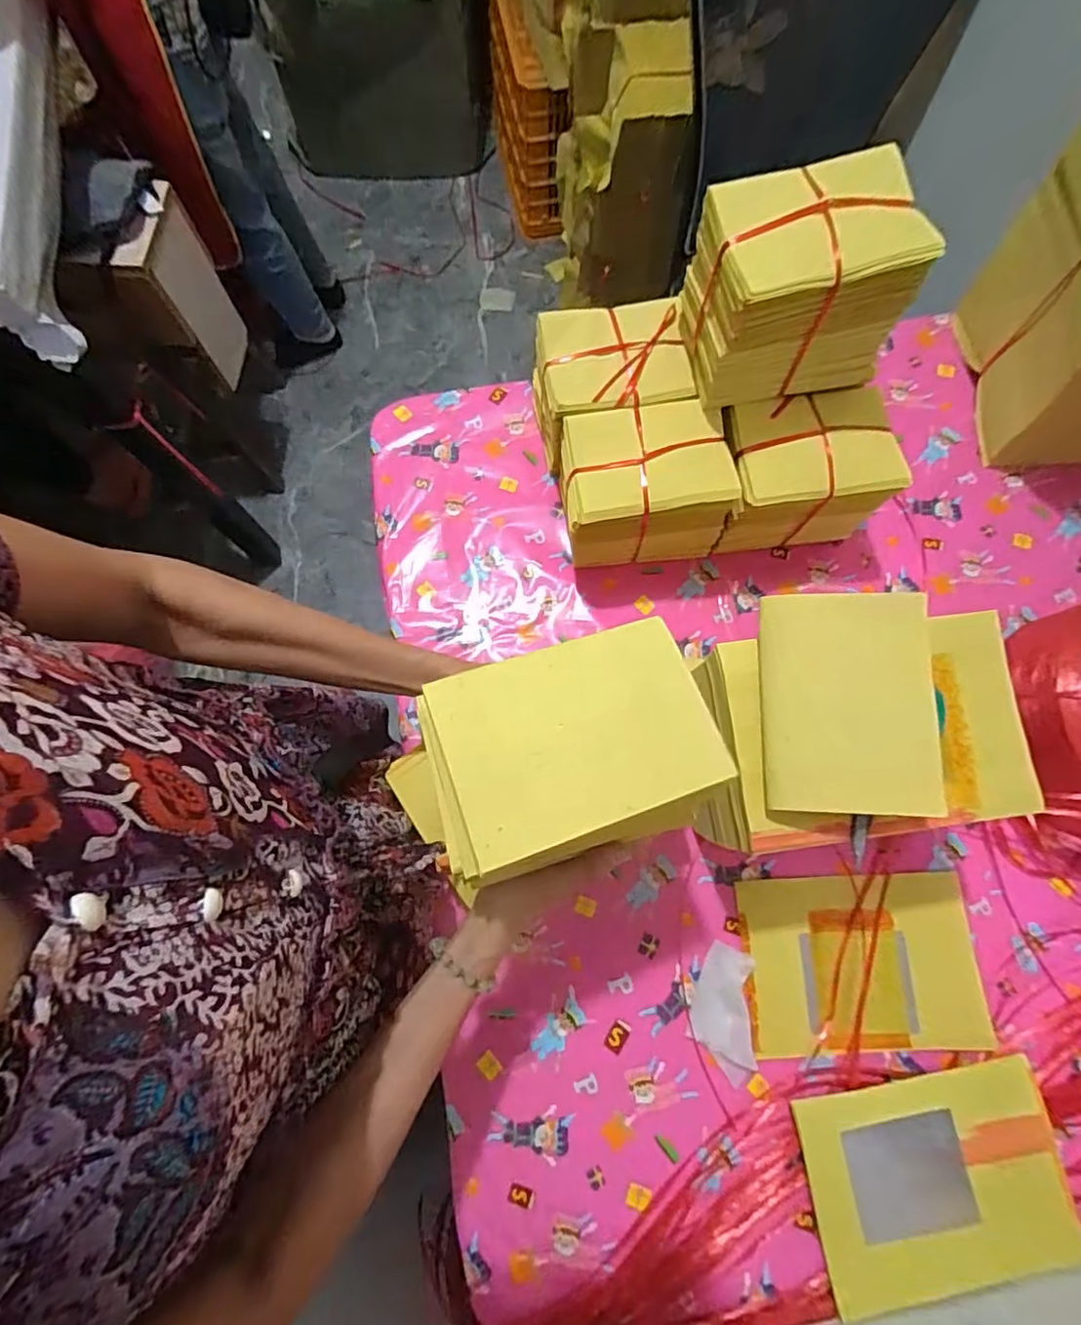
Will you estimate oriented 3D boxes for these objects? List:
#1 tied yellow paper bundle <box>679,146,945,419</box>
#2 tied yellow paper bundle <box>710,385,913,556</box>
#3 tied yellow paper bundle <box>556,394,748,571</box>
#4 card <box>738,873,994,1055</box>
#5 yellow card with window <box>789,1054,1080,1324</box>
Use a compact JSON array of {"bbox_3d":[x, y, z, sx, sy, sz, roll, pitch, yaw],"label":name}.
[{"bbox_3d":[0.228,-0.336,0.528,0.159,0.157,0.122,-14,76,-4],"label":"tied yellow paper bundle"},{"bbox_3d":[0.275,-0.201,0.636,0.168,0.140,0.113,-5,75,-2],"label":"tied yellow paper bundle"},{"bbox_3d":[0.107,-0.186,0.632,0.163,0.145,0.121,-10,76,-3],"label":"tied yellow paper bundle"},{"bbox_3d":[0.318,0.297,0.574,0.225,0.010,0.158,-2,74,-1],"label":"card"},{"bbox_3d":[0.352,0.459,0.511,0.219,0.010,0.157,-10,73,-2],"label":"yellow card with window"}]

